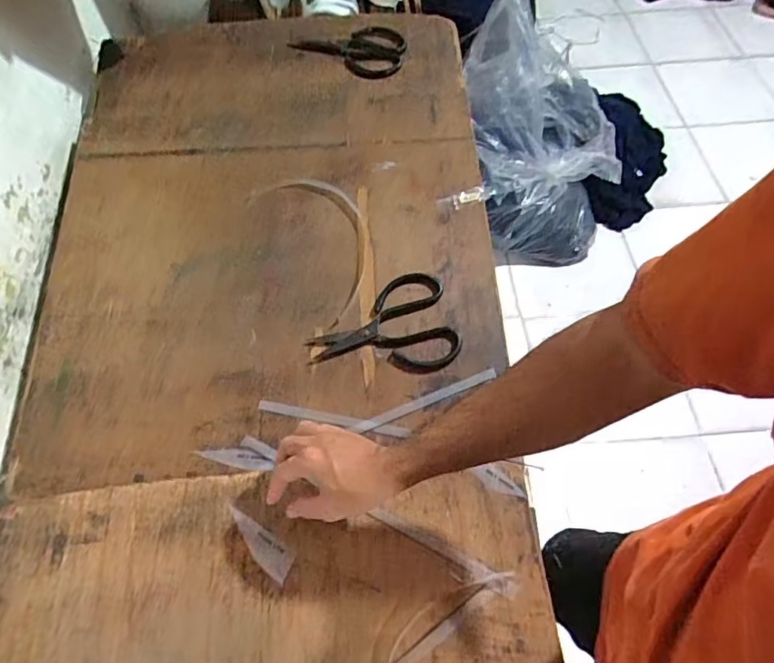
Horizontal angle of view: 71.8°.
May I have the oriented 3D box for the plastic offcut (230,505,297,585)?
[{"bbox_3d":[-0.139,0.229,0.585,0.094,0.004,0.033,37,66,15],"label":"plastic offcut"}]

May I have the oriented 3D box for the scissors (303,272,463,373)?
[{"bbox_3d":[-0.007,0.000,0.682,0.183,0.026,0.125,-14,60,-8],"label":"scissors"}]

